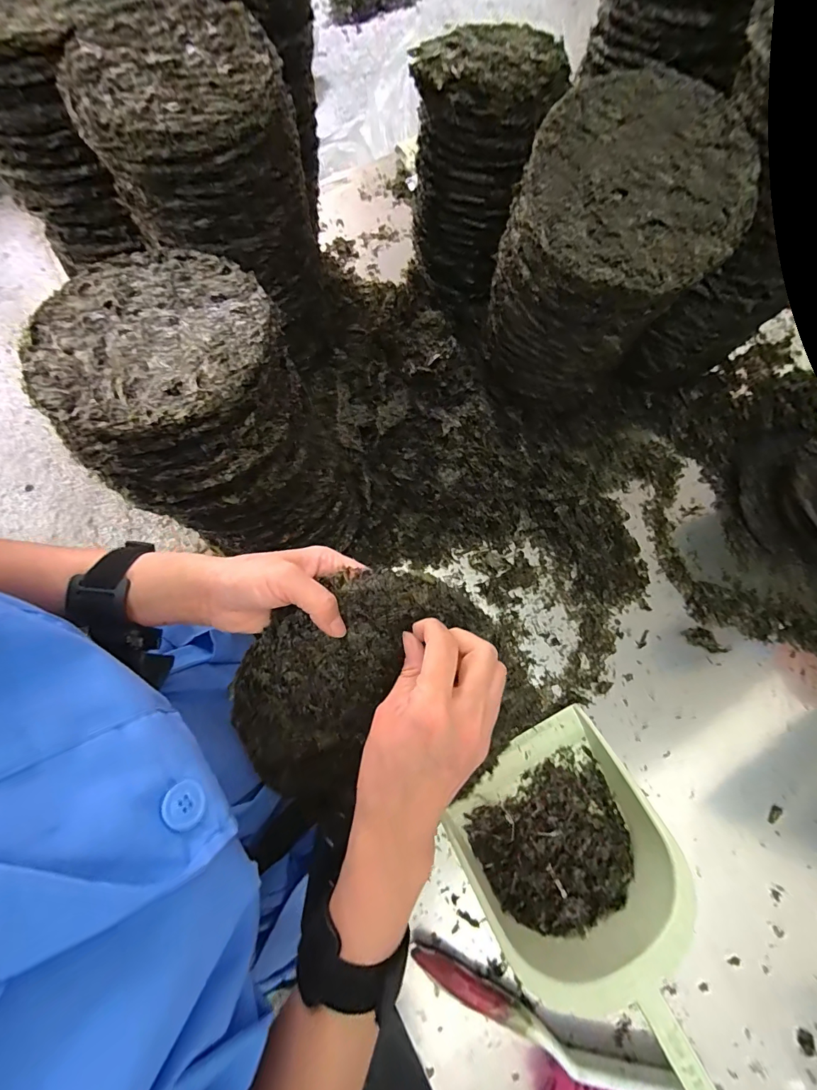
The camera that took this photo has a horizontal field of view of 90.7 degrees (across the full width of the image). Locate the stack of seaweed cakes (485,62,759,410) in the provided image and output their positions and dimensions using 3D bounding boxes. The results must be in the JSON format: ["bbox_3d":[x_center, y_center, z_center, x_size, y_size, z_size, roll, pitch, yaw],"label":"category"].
[{"bbox_3d":[0.210,-0.305,0.499,0.201,0.301,0.211,-42,77,-11],"label":"stack of seaweed cakes"}]

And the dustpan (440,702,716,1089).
[{"bbox_3d":[0.206,0.389,0.439,0.224,0.103,0.335,-28,76,-8],"label":"dustpan"}]

